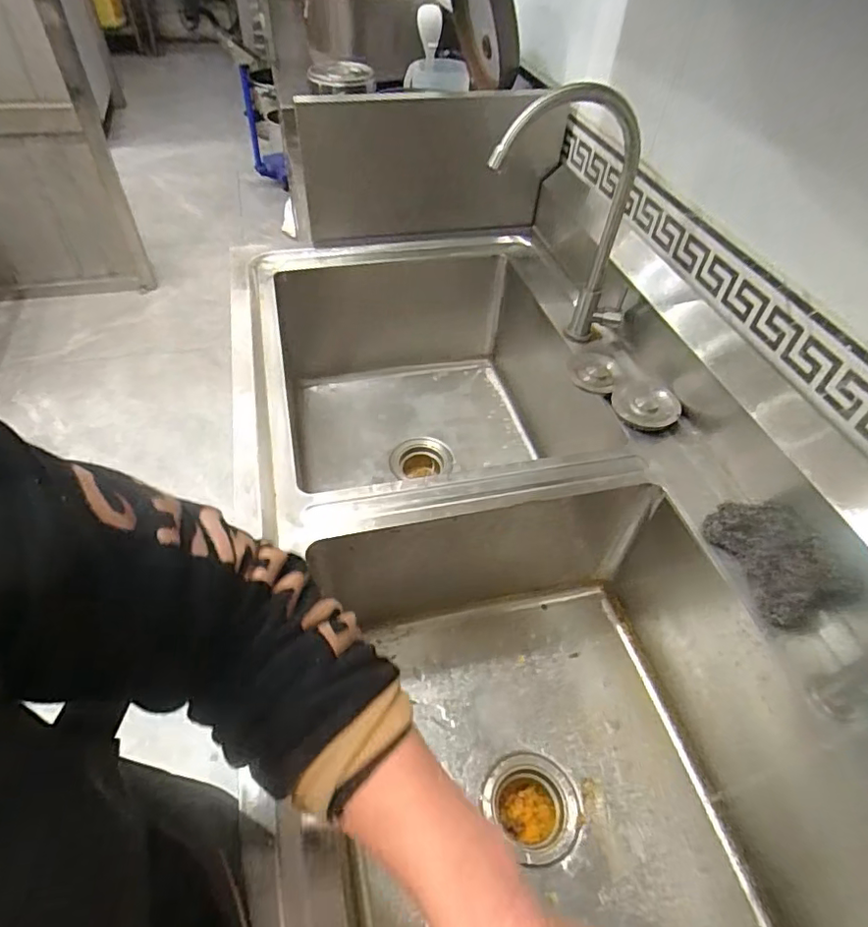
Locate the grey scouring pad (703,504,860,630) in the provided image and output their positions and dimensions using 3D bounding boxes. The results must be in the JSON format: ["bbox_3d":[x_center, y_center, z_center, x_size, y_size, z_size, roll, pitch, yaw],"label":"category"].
[{"bbox_3d":[0.337,0.092,0.557,0.079,0.065,0.136,-13,51,-16],"label":"grey scouring pad"}]

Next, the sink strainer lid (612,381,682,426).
[{"bbox_3d":[0.273,-0.078,0.719,0.069,0.015,0.079,-43,62,-13],"label":"sink strainer lid"}]

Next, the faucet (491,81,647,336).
[{"bbox_3d":[0.163,-0.297,0.712,0.224,0.314,0.059,-6,49,-10],"label":"faucet"}]

